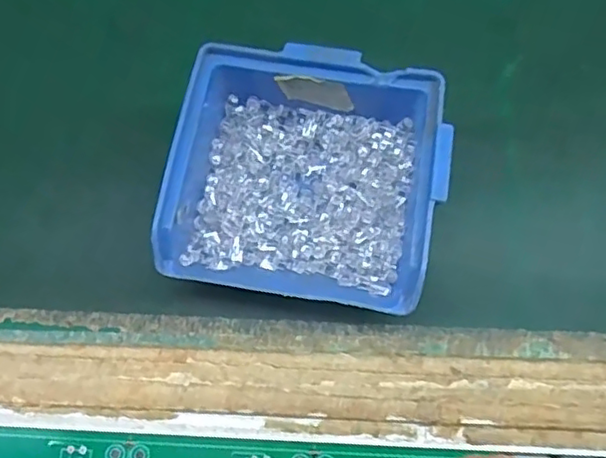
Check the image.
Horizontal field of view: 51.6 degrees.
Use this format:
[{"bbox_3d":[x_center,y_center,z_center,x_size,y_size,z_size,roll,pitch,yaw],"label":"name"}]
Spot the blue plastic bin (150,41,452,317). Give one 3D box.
[{"bbox_3d":[0.002,-0.018,0.258,0.101,0.048,0.095,10,73,6],"label":"blue plastic bin"}]

